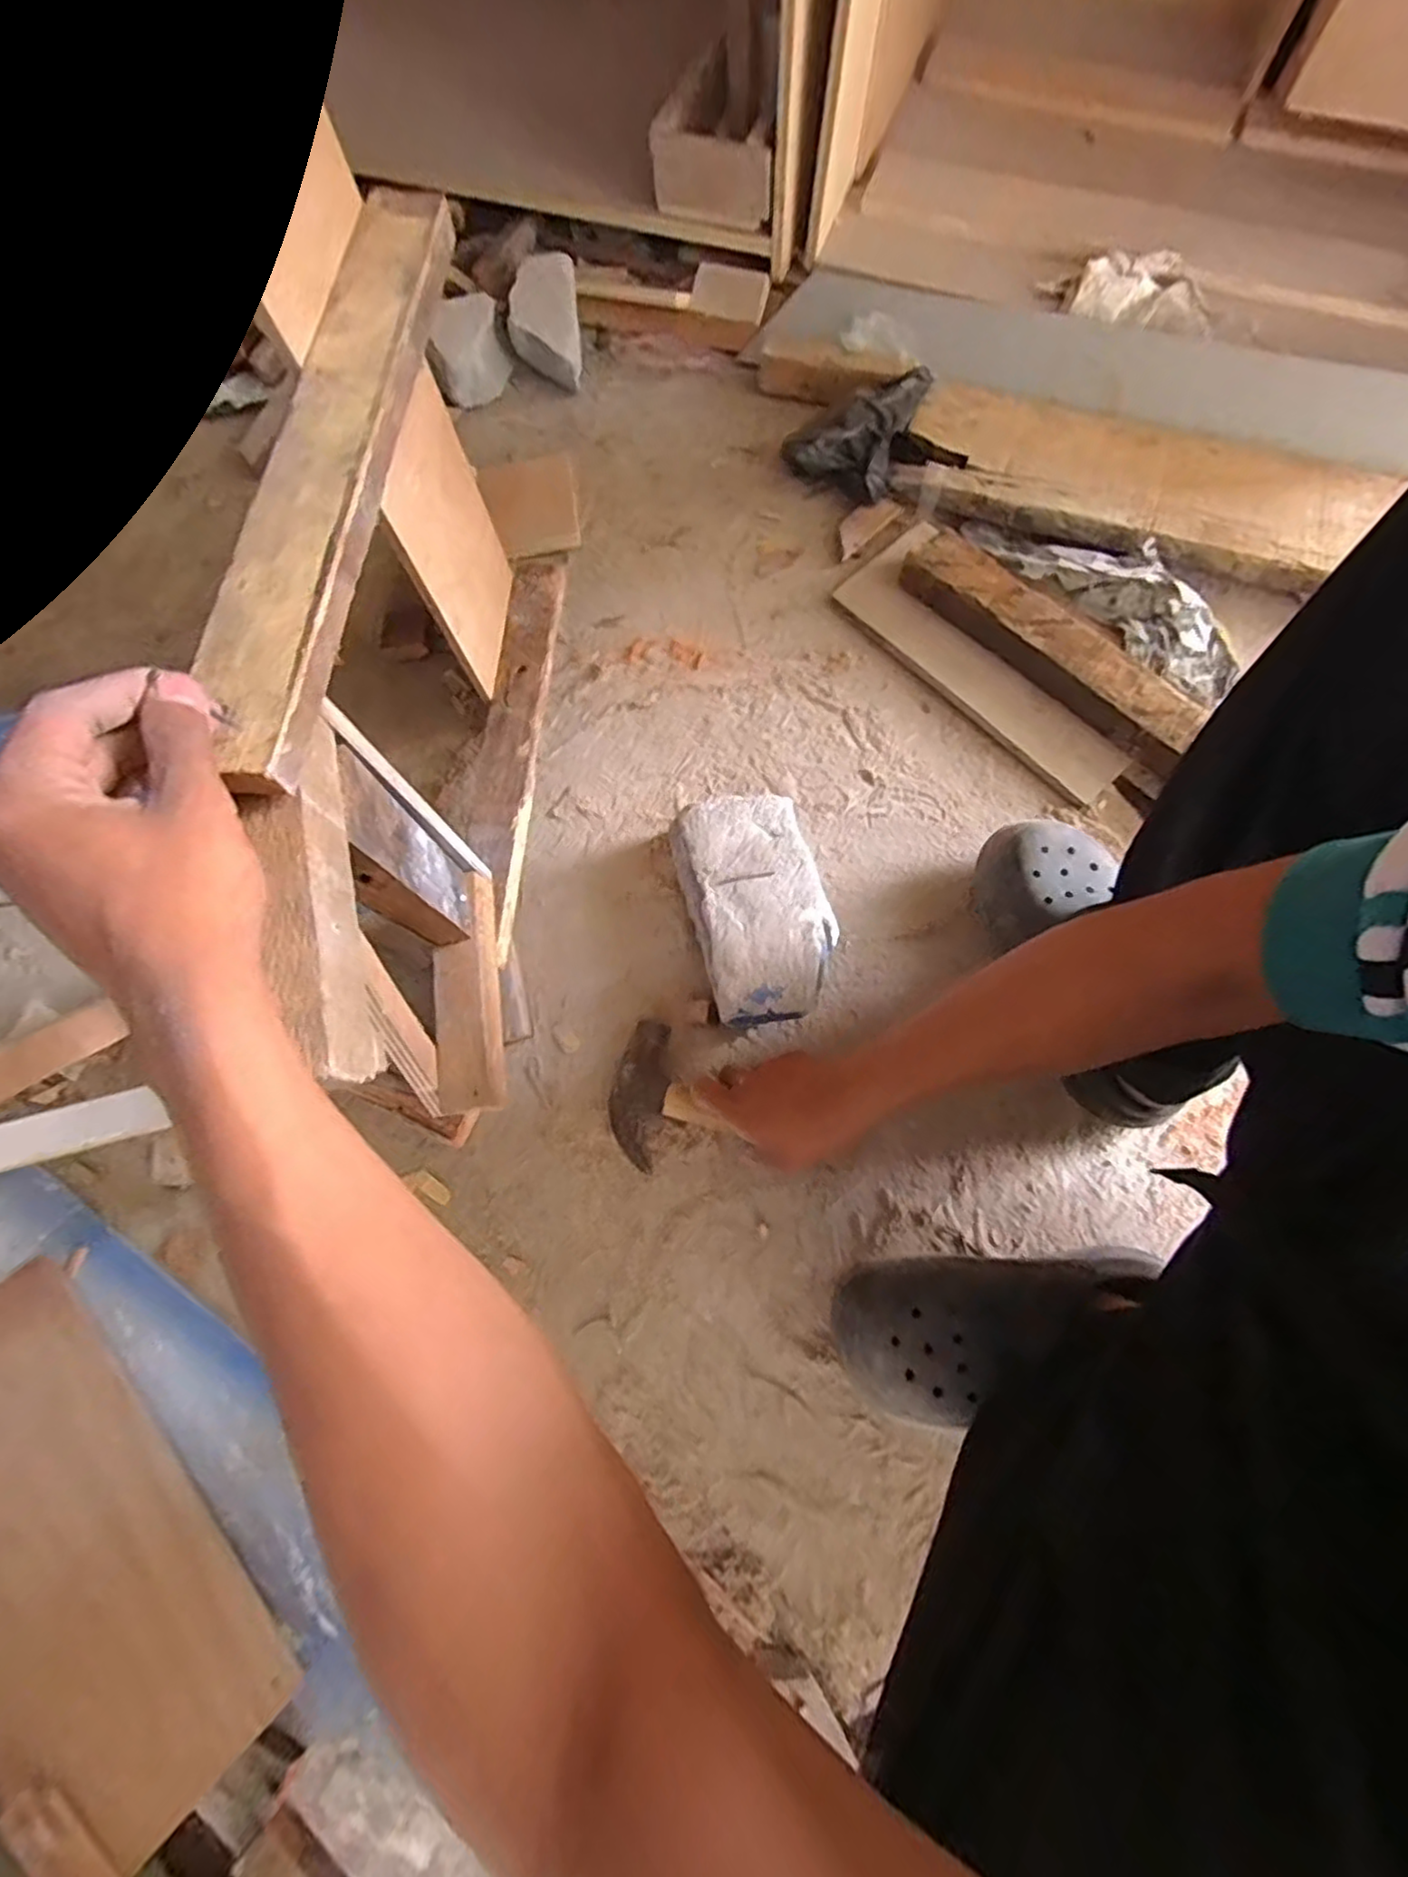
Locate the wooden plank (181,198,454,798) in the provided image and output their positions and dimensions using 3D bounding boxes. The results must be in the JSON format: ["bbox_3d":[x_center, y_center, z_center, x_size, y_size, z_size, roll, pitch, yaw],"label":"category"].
[{"bbox_3d":[-0.203,-0.264,0.367,0.060,0.021,0.412,1,71,3],"label":"wooden plank"}]

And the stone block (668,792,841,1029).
[{"bbox_3d":[0.049,-0.024,0.619,0.118,0.077,0.204,-16,73,-3],"label":"stone block"}]

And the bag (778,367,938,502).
[{"bbox_3d":[0.178,-0.608,0.800,0.128,0.054,0.165,21,75,9],"label":"bag"}]

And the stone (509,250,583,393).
[{"bbox_3d":[-0.196,-0.771,0.844,0.079,0.075,0.148,-5,73,1],"label":"stone"}]

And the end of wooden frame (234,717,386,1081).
[{"bbox_3d":[-0.190,-0.023,0.326,0.024,0.046,0.186,-16,73,-3],"label":"end of wooden frame"}]

